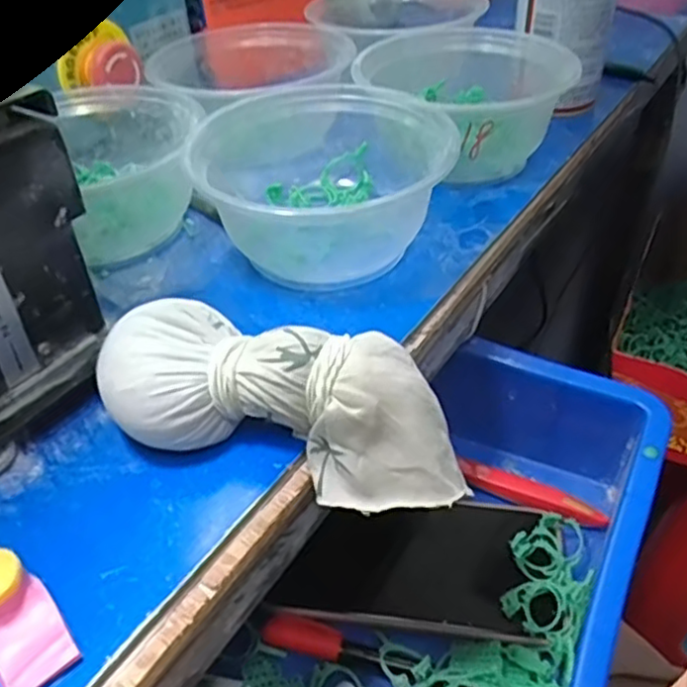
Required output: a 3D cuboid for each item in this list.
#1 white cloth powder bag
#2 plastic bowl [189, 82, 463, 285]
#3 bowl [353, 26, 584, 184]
[{"bbox_3d":[-0.022,0.019,0.267,0.146,0.050,0.055,17,42,1],"label":"white cloth powder bag"},{"bbox_3d":[-0.016,-0.091,0.376,0.125,0.063,0.116,-1,40,1],"label":"plastic bowl"},{"bbox_3d":[0.076,-0.161,0.450,0.139,0.065,0.143,-1,40,1],"label":"bowl"}]

